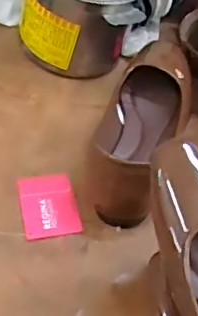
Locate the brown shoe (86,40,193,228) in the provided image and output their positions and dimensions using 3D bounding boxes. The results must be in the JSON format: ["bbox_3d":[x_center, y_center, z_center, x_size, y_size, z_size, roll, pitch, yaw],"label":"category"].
[{"bbox_3d":[0.050,-0.043,0.591,0.078,0.060,0.252,15,48,7],"label":"brown shoe"}]

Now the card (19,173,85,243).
[{"bbox_3d":[-0.049,0.045,0.536,0.052,0.004,0.069,-8,54,-14],"label":"card"}]

